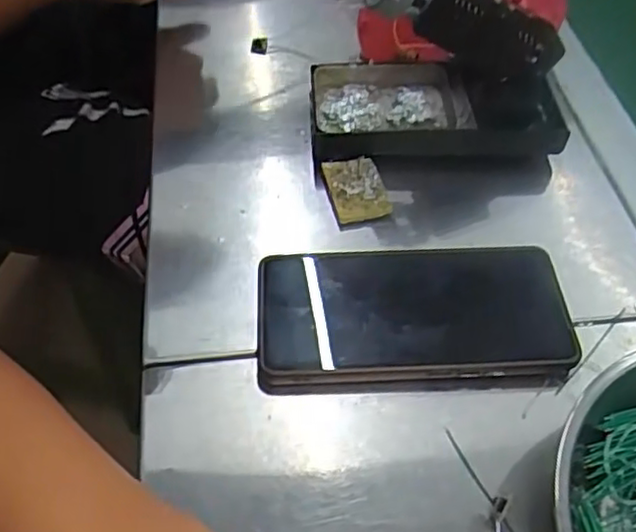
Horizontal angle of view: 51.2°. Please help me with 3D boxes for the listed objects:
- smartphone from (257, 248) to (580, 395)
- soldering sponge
[{"bbox_3d":[0.050,0.023,0.357,0.161,0.018,0.082,0,53,-4],"label":"smartphone"},{"bbox_3d":[0.024,-0.050,0.419,0.035,0.007,0.049,-9,54,-10],"label":"soldering sponge"}]

